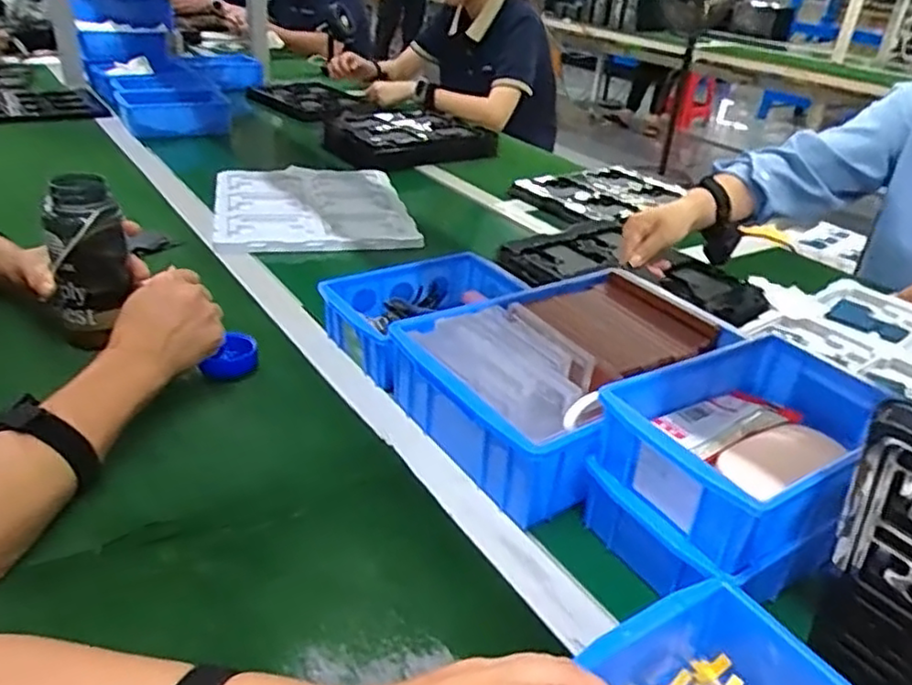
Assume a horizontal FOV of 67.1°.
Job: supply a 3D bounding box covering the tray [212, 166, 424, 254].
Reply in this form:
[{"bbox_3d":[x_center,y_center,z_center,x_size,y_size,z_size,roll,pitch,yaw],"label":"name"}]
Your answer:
[{"bbox_3d":[-0.227,-0.217,1.086,0.285,0.016,0.339,-4,32,-16],"label":"tray"}]

